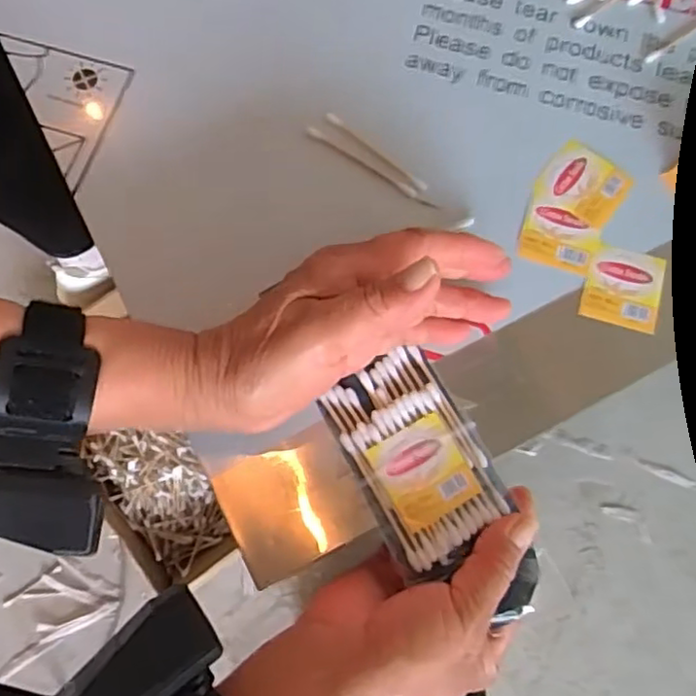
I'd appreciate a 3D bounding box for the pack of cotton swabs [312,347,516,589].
[{"bbox_3d":[0.033,0.053,0.311,0.060,0.013,0.097,-26,79,-5],"label":"pack of cotton swabs"}]

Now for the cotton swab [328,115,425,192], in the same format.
[{"bbox_3d":[0.016,-0.109,0.359,0.069,0.006,0.006,38,80,8],"label":"cotton swab"}]

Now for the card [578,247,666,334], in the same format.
[{"bbox_3d":[0.145,-0.032,0.340,0.039,0.004,0.042,16,75,4],"label":"card"}]

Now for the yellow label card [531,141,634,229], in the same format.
[{"bbox_3d":[0.129,-0.090,0.355,0.042,0.004,0.041,36,77,8],"label":"yellow label card"}]

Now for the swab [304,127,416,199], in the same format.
[{"bbox_3d":[0.008,-0.103,0.360,0.070,0.005,0.005,34,80,7],"label":"swab"}]

